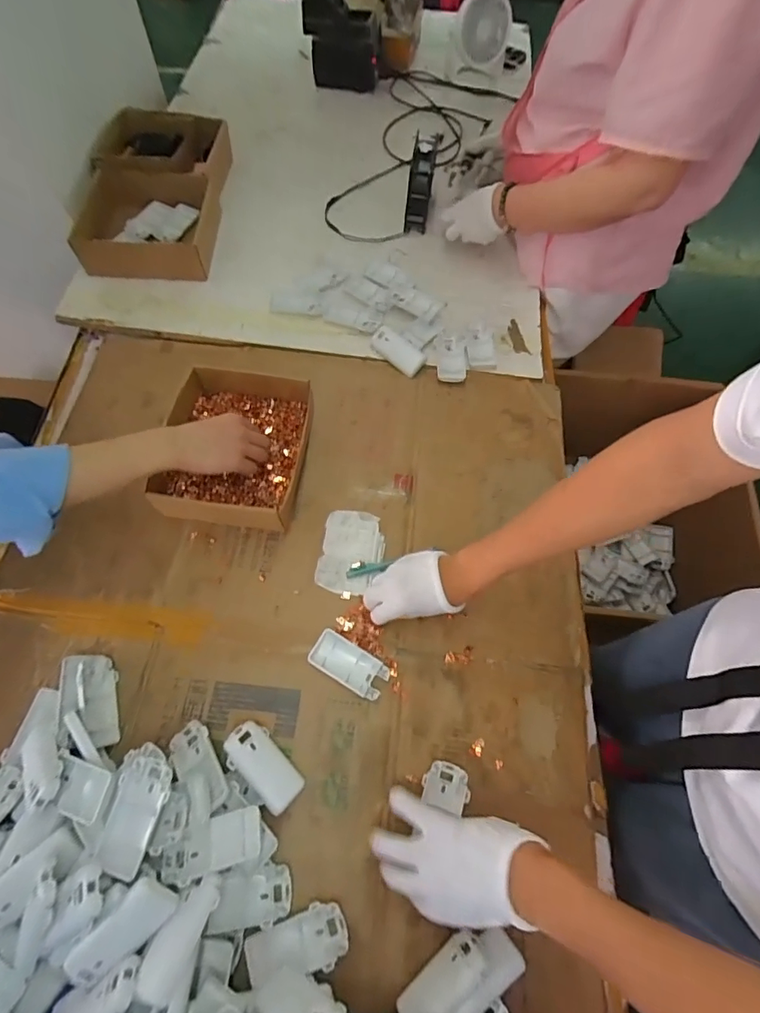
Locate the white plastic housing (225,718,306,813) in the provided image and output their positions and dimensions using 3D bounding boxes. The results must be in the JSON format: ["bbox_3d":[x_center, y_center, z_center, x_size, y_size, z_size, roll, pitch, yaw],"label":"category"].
[{"bbox_3d":[-0.128,0.284,0.530,0.095,0.014,0.049,41,55,11],"label":"white plastic housing"}]

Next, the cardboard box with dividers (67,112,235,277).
[{"bbox_3d":[-0.403,-0.564,0.867,0.235,0.077,0.358,3,67,-2],"label":"cardboard box with dividers"}]

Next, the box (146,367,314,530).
[{"bbox_3d":[-0.204,-0.085,0.675,0.197,0.062,0.221,6,67,0],"label":"box"}]

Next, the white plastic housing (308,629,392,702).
[{"bbox_3d":[-0.037,0.193,0.588,0.095,0.013,0.047,29,69,9],"label":"white plastic housing"}]

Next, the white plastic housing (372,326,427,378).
[{"bbox_3d":[0.031,-0.255,0.786,0.094,0.023,0.048,41,71,13],"label":"white plastic housing"}]

